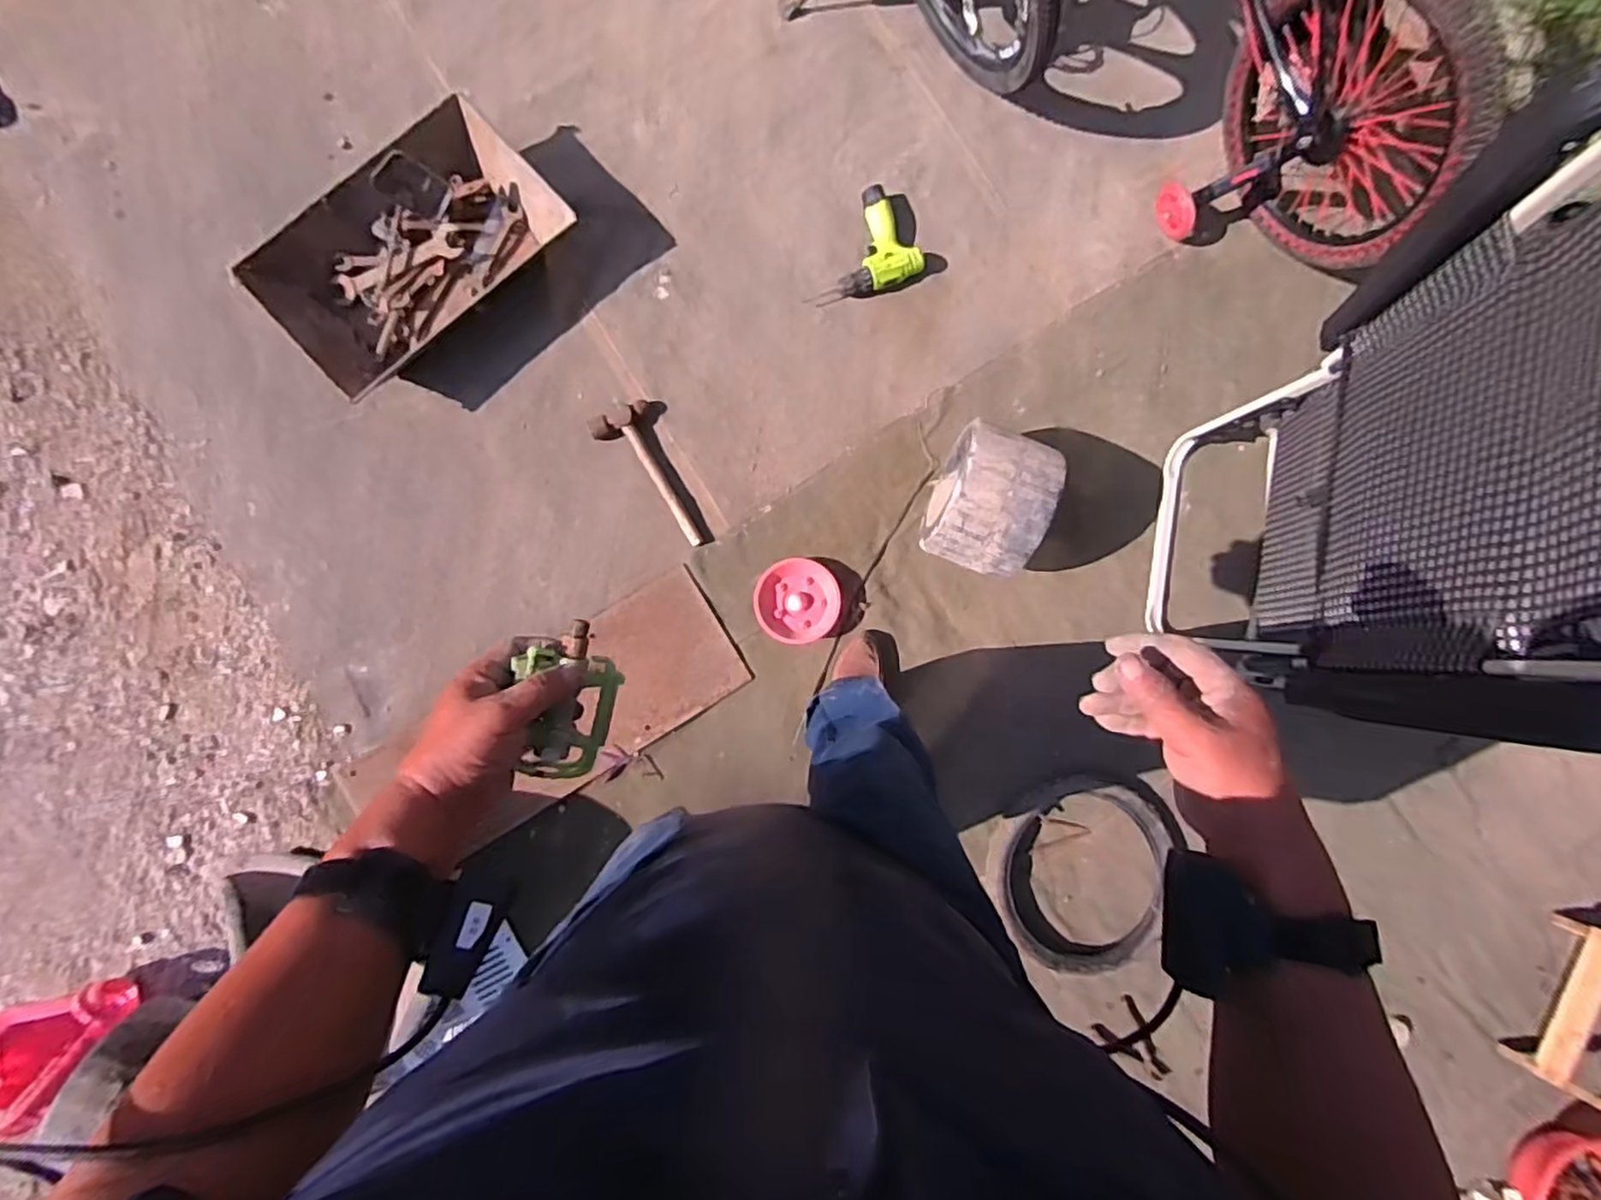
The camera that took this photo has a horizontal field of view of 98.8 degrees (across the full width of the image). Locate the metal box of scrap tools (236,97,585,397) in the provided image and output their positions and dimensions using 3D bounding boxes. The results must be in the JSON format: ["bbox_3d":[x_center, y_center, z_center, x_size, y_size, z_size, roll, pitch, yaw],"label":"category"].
[{"bbox_3d":[-0.734,-0.663,1.301,0.539,0.113,0.294,-41,90,-4],"label":"metal box of scrap tools"}]

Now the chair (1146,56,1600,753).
[{"bbox_3d":[0.737,-0.176,0.970,0.166,0.963,0.610,8,88,11],"label":"chair"}]

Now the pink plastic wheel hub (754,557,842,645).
[{"bbox_3d":[-0.005,0.000,1.346,0.167,0.052,0.166,0,87,-3],"label":"pink plastic wheel hub"}]

